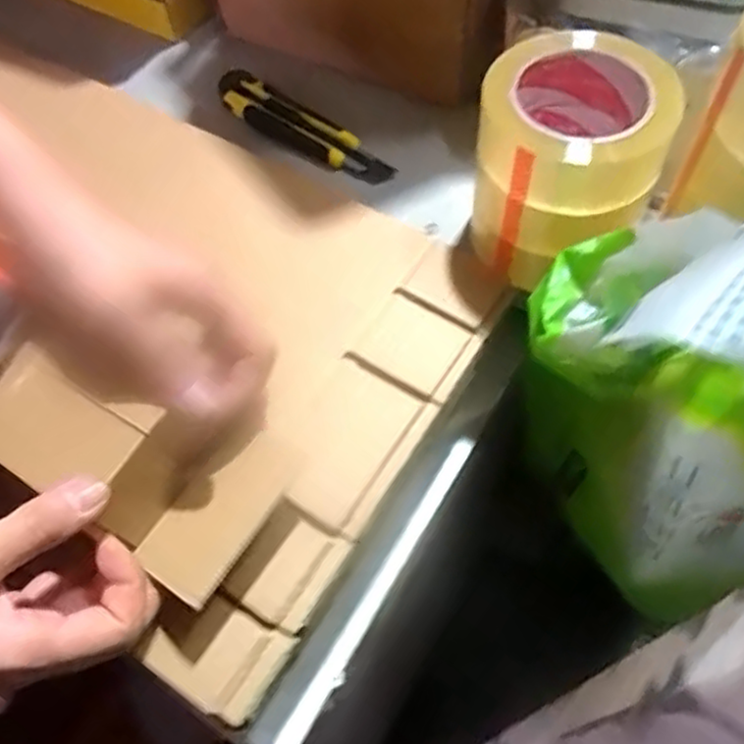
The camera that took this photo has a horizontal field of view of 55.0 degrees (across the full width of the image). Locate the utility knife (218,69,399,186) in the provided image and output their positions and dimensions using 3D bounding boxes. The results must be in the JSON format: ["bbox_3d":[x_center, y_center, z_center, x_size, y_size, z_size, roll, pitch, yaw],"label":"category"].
[{"bbox_3d":[-0.056,-0.194,0.569,0.168,0.020,0.034,32,67,20],"label":"utility knife"}]

